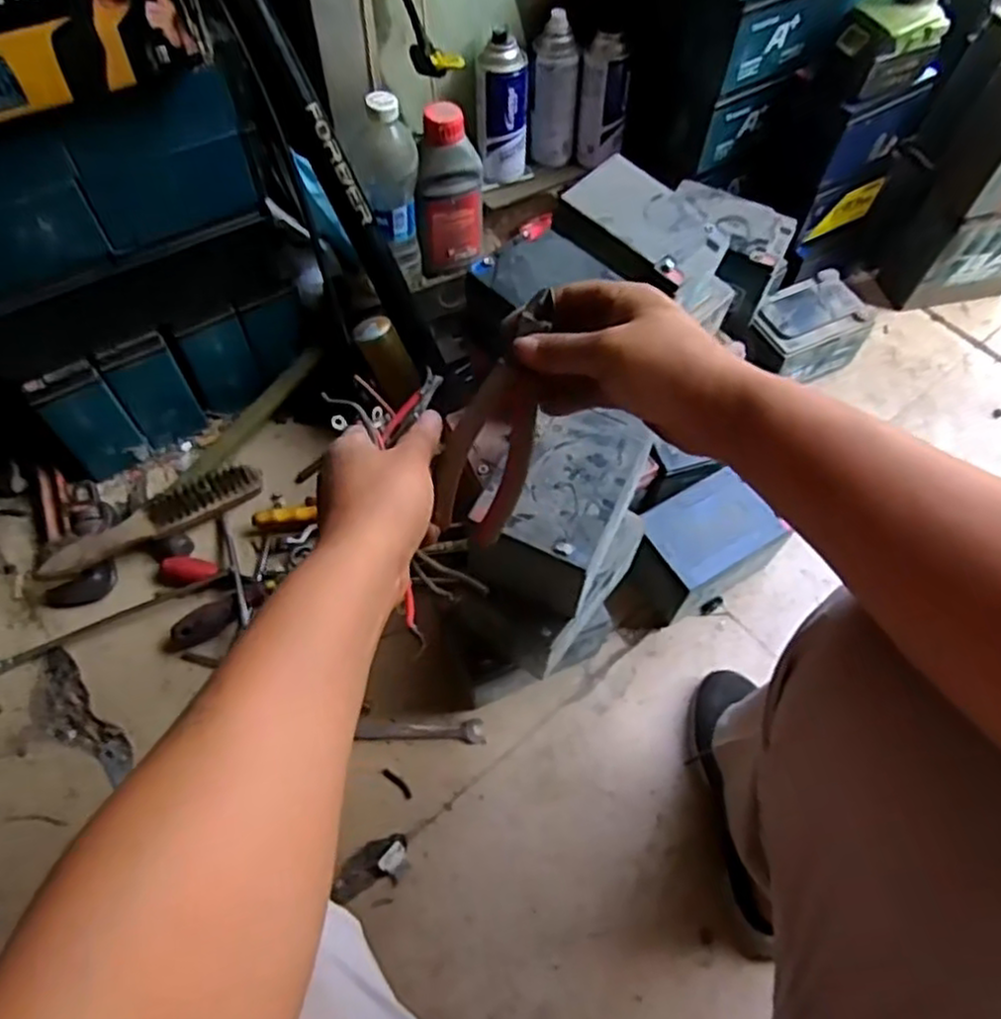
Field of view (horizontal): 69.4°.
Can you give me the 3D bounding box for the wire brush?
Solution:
[{"bbox_3d":[-0.388,0.011,0.816,0.248,0.046,0.045,-37,69,-21],"label":"wire brush"}]

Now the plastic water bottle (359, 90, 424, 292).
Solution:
[{"bbox_3d":[-0.122,-0.348,0.799,0.062,0.215,0.074,-10,62,-7],"label":"plastic water bottle"}]

